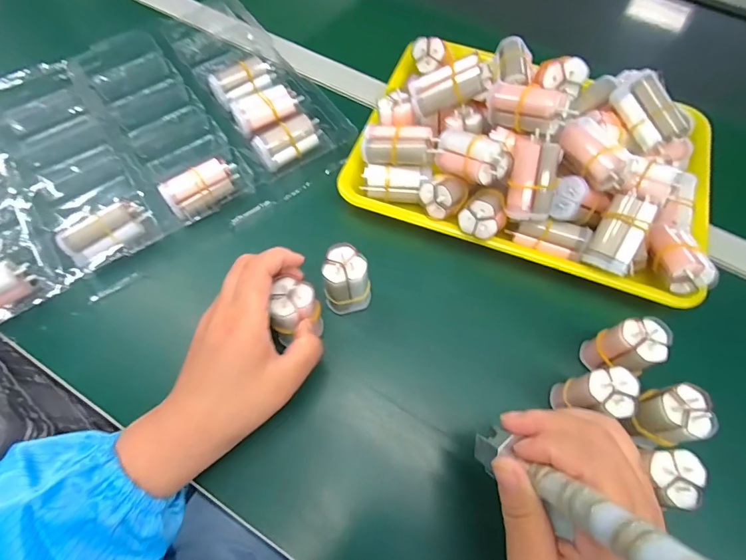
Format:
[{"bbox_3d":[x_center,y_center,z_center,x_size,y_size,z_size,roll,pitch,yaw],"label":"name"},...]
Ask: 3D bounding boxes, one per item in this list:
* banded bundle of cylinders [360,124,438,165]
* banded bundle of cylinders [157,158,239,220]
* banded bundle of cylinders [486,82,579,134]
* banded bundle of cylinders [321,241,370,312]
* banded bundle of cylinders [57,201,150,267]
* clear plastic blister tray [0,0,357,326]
[{"bbox_3d":[0.023,-0.123,0.382,0.066,0.029,0.028,14,64,5],"label":"banded bundle of cylinders"},{"bbox_3d":[-0.161,-0.088,0.397,0.069,0.028,0.036,-40,71,-19],"label":"banded bundle of cylinders"},{"bbox_3d":[0.128,-0.145,0.352,0.028,0.033,0.070,-36,43,-18],"label":"banded bundle of cylinders"},{"bbox_3d":[-0.023,0.000,0.348,0.036,0.061,0.033,1,63,-1],"label":"banded bundle of cylinders"},{"bbox_3d":[-0.239,-0.045,0.372,0.071,0.030,0.028,-29,68,-15],"label":"banded bundle of cylinders"},{"bbox_3d":[-0.267,-0.156,0.439,0.407,0.043,0.304,-33,69,-17],"label":"clear plastic blister tray"}]

